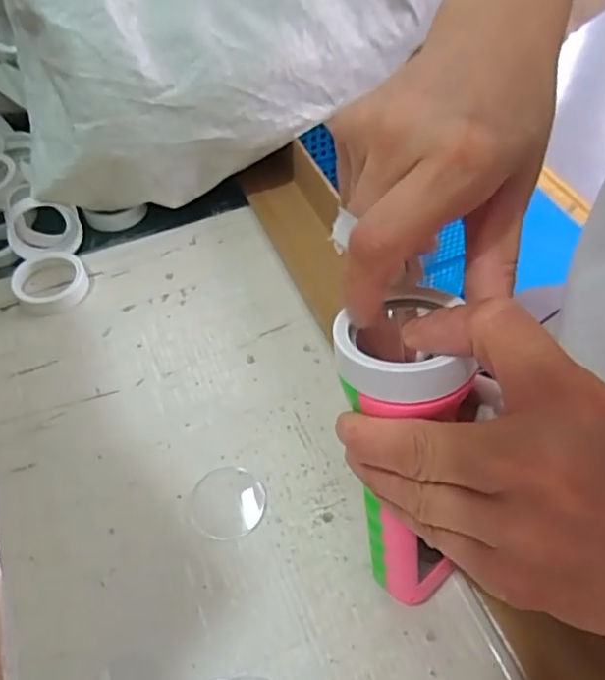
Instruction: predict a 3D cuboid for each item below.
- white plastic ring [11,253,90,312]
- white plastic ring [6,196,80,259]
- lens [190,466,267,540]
[{"bbox_3d":[-0.190,-0.044,0.438,0.052,0.014,0.051,-1,52,1],"label":"white plastic ring"},{"bbox_3d":[-0.201,-0.086,0.452,0.054,0.052,0.026,-26,56,-17],"label":"white plastic ring"},{"bbox_3d":[-0.043,0.093,0.336,0.043,0.004,0.042,-1,52,1],"label":"lens"}]

